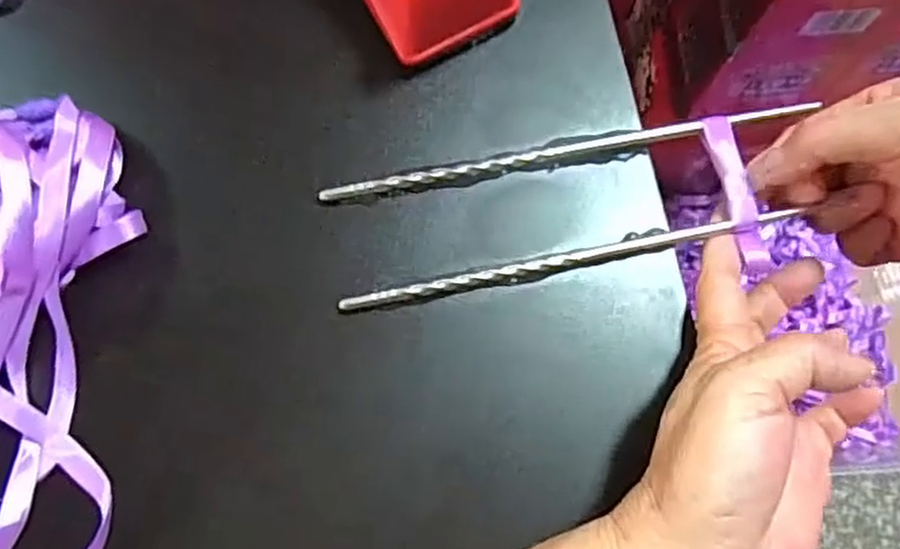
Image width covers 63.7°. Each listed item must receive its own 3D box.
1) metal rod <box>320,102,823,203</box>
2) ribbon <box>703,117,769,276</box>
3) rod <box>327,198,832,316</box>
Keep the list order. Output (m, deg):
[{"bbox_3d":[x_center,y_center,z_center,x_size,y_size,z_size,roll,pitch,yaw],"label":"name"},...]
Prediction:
[{"bbox_3d":[0.051,-0.055,0.319,0.214,0.007,0.009,-11,76,0],"label":"metal rod"},{"bbox_3d":[0.124,-0.035,0.312,0.013,0.006,0.069,-13,83,-5],"label":"ribbon"},{"bbox_3d":[0.049,-0.007,0.309,0.191,0.010,0.007,-12,76,-1],"label":"rod"}]

